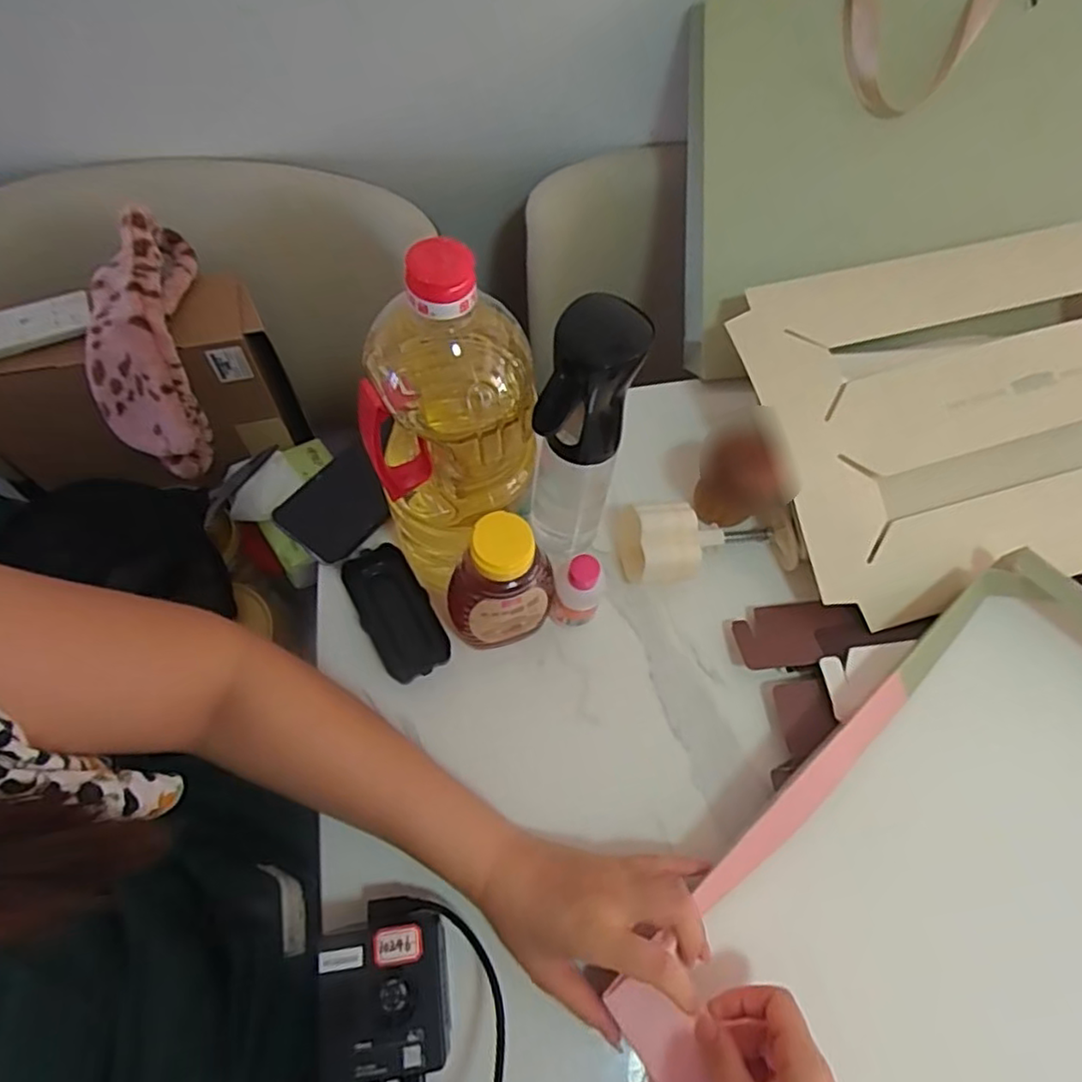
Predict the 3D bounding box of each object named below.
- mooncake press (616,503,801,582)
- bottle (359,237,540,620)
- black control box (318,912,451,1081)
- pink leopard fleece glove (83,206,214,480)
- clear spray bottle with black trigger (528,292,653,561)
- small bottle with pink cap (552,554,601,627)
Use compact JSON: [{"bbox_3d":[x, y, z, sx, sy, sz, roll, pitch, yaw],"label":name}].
[{"bbox_3d":[0.145,0.000,0.549,0.157,0.058,0.065,-4,66,-5],"label":"mooncake press"},{"bbox_3d":[-0.057,-0.069,0.423,0.102,0.251,0.100,1,65,-3],"label":"bottle"},{"bbox_3d":[-0.094,0.276,0.399,0.071,0.028,0.078,-8,66,-7],"label":"black control box"},{"bbox_3d":[-0.355,-0.174,0.593,0.078,0.080,0.225,-2,96,-4],"label":"pink leopard fleece glove"},{"bbox_3d":[0.026,-0.060,0.471,0.058,0.255,0.059,1,65,-3],"label":"clear spray bottle with black trigger"},{"bbox_3d":[0.026,0.042,0.508,0.032,0.089,0.033,1,65,-3],"label":"small bottle with pink cap"}]

